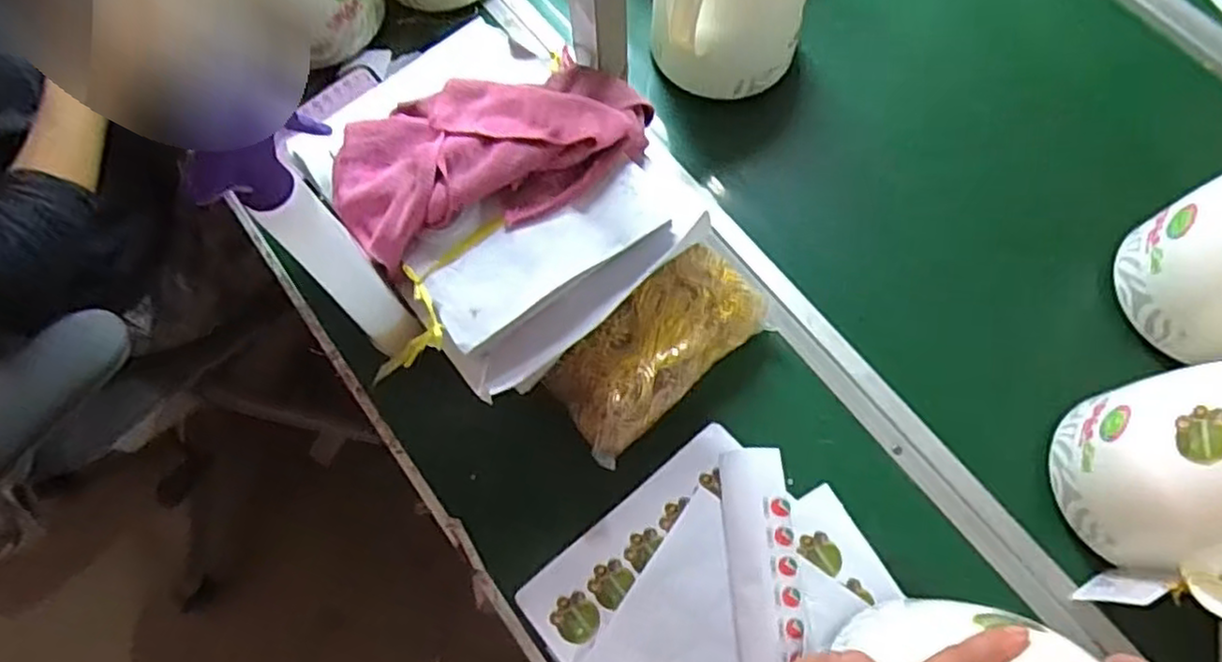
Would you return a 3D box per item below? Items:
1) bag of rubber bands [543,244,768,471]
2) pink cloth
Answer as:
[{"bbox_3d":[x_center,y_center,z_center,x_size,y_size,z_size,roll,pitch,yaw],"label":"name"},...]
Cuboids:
[{"bbox_3d":[0.039,0.016,0.577,0.182,0.073,0.077,-42,74,-13],"label":"bag of rubber bands"},{"bbox_3d":[-0.085,-0.138,0.536,0.249,0.046,0.128,-20,70,-5],"label":"pink cloth"}]

